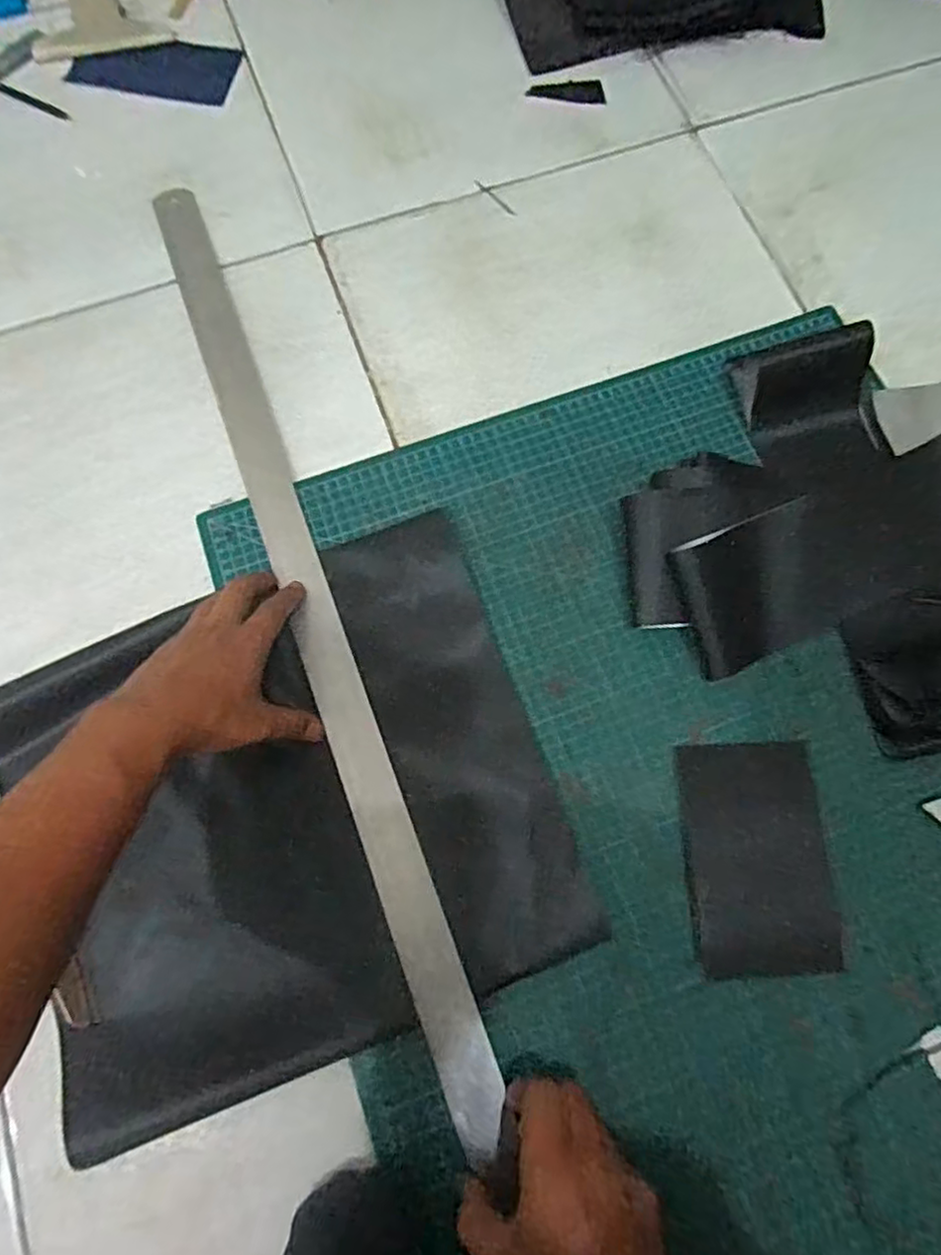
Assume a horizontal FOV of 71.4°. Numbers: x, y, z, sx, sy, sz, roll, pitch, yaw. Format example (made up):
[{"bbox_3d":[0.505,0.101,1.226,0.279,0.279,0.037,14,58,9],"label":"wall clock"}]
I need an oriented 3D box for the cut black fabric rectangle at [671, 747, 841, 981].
[{"bbox_3d":[0.206,0.163,0.472,0.100,0.007,0.155,-3,75,0],"label":"cut black fabric rectangle"}]

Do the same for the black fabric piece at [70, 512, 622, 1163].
[{"bbox_3d":[-0.126,0.122,0.477,0.357,0.029,0.345,-20,76,-4],"label":"black fabric piece"}]

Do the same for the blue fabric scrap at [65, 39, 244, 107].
[{"bbox_3d":[-0.318,-0.567,0.662,0.160,0.005,0.070,11,80,2],"label":"blue fabric scrap"}]

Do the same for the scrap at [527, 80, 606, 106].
[{"bbox_3d":[0.099,-0.551,0.672,0.079,0.004,0.032,6,75,3],"label":"scrap"}]

